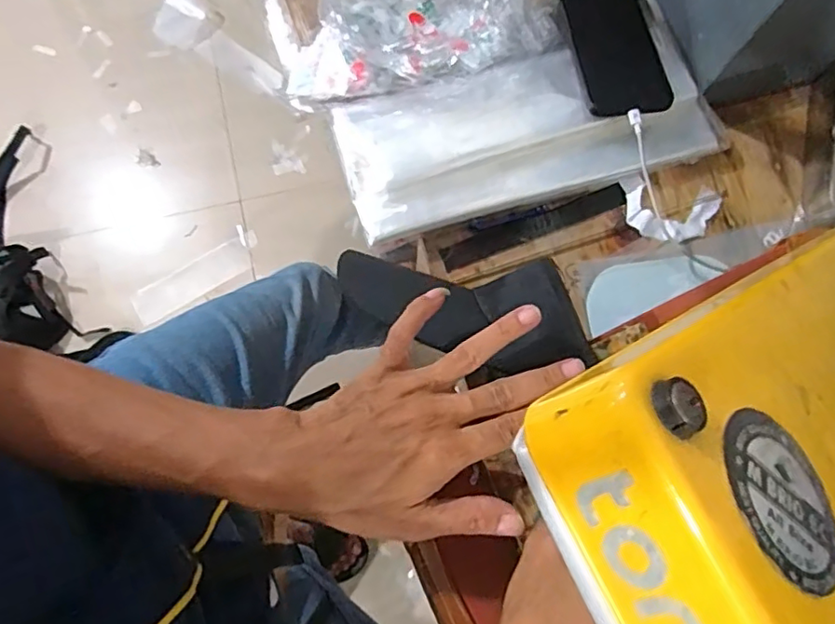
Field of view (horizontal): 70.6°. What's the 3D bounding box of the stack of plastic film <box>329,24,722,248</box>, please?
[{"bbox_3d":[0.102,-0.176,0.567,0.346,0.021,0.143,-16,79,-4],"label":"stack of plastic film"}]

